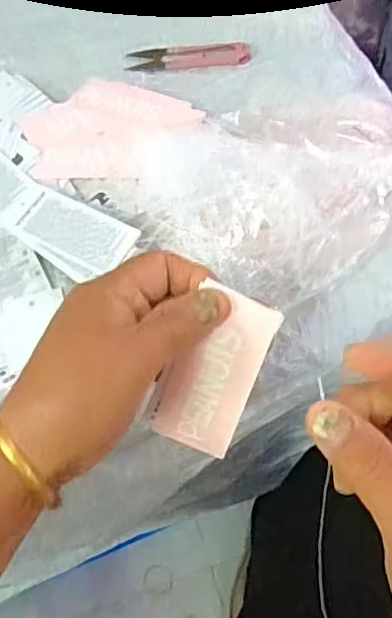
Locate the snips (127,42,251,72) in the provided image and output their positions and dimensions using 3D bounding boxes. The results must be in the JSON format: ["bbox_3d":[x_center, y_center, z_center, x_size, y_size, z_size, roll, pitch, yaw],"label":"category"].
[{"bbox_3d":[-0.006,-0.214,0.493,0.100,0.007,0.028,0,65,1],"label":"snips"}]

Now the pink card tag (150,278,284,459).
[{"bbox_3d":[0.009,0.035,0.314,0.044,0.095,0.004,22,24,6],"label":"pink card tag"}]

